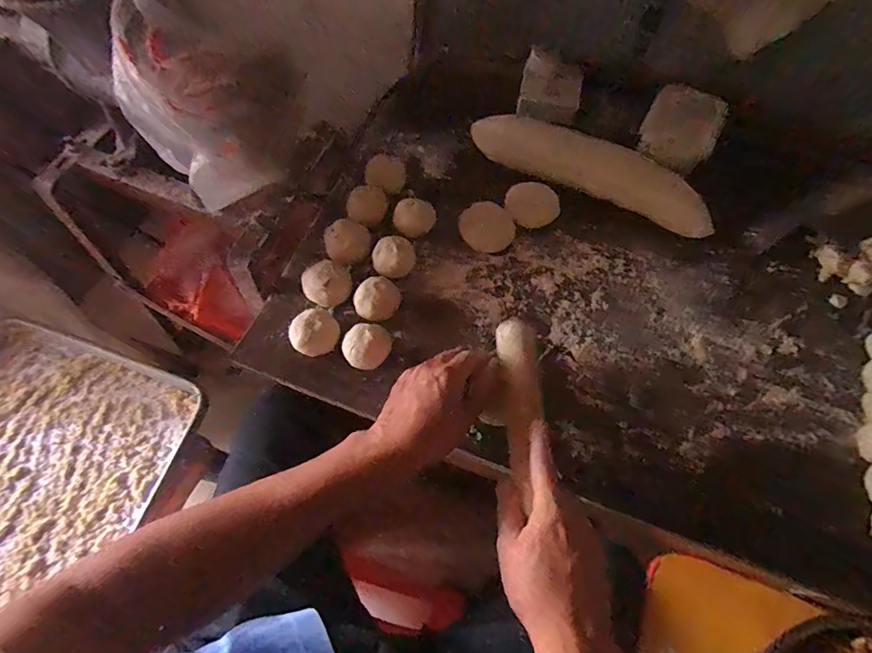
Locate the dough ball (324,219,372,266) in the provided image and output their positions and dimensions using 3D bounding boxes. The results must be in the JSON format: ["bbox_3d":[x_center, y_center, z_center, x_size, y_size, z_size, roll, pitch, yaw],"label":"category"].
[{"bbox_3d":[-0.102,-0.095,0.525,0.052,0.039,0.049,-17,68,-10],"label":"dough ball"}]

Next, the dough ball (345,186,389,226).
[{"bbox_3d":[-0.085,-0.152,0.565,0.048,0.032,0.042,-3,67,-4],"label":"dough ball"}]

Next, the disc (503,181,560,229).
[{"bbox_3d":[0.123,-0.156,0.575,0.074,0.010,0.064,-36,73,-16],"label":"disc"}]

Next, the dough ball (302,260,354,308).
[{"bbox_3d":[-0.121,-0.047,0.510,0.047,0.046,0.049,1,66,-2],"label":"dough ball"}]

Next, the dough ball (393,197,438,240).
[{"bbox_3d":[-0.025,-0.128,0.540,0.048,0.033,0.042,1,66,-2],"label":"dough ball"}]

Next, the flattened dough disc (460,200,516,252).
[{"bbox_3d":[0.063,-0.123,0.555,0.062,0.015,0.063,1,66,-2],"label":"flattened dough disc"}]

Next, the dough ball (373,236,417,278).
[{"bbox_3d":[-0.048,-0.078,0.520,0.046,0.042,0.043,1,66,-2],"label":"dough ball"}]

